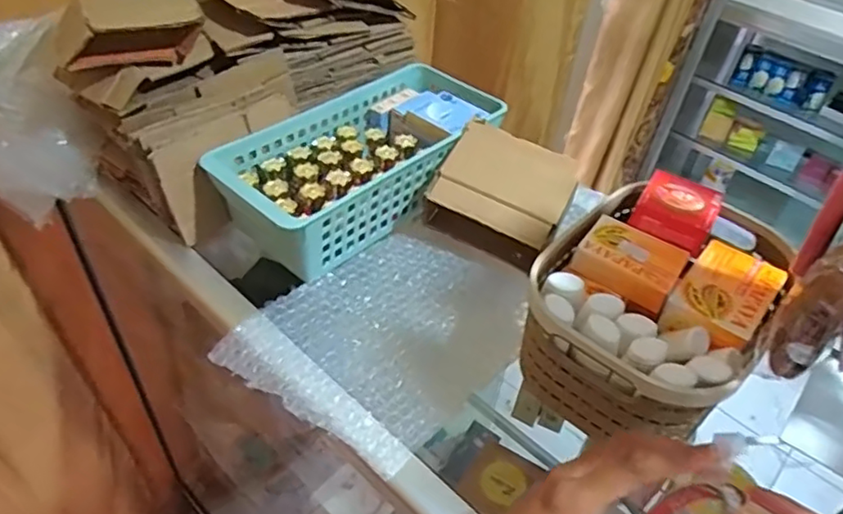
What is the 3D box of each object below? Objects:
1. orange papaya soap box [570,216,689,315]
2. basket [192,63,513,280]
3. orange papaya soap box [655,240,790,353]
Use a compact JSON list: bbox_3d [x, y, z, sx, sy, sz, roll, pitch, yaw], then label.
[{"bbox_3d":[0.163,0.004,0.474,0.074,0.027,0.057,28,47,22],"label":"orange papaya soap box"},{"bbox_3d":[-0.056,-0.096,0.625,0.140,0.085,0.301,35,50,27],"label":"basket"},{"bbox_3d":[0.237,0.032,0.472,0.061,0.031,0.101,32,49,25],"label":"orange papaya soap box"}]

